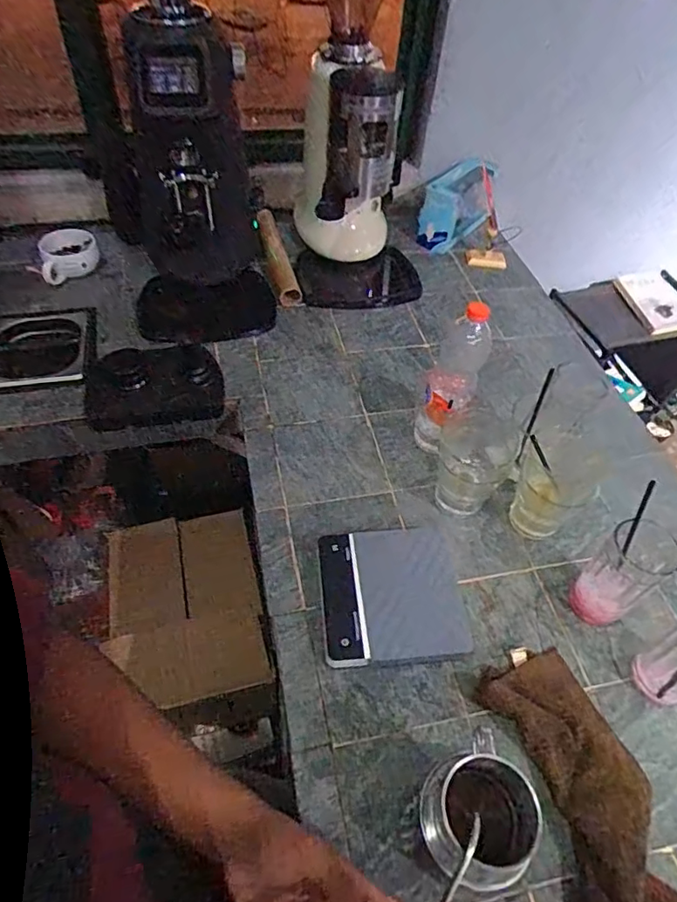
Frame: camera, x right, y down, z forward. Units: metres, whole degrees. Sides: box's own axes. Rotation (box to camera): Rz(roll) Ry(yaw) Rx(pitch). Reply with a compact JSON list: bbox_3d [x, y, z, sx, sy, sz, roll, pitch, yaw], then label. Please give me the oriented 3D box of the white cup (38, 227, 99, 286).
[{"bbox_3d":[-0.501,-0.362,1.017,0.105,0.064,0.089,-19,54,-17],"label":"white cup"}]

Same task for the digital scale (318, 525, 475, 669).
[{"bbox_3d":[0.059,0.167,0.641,0.158,0.033,0.158,-2,51,-6],"label":"digital scale"}]

